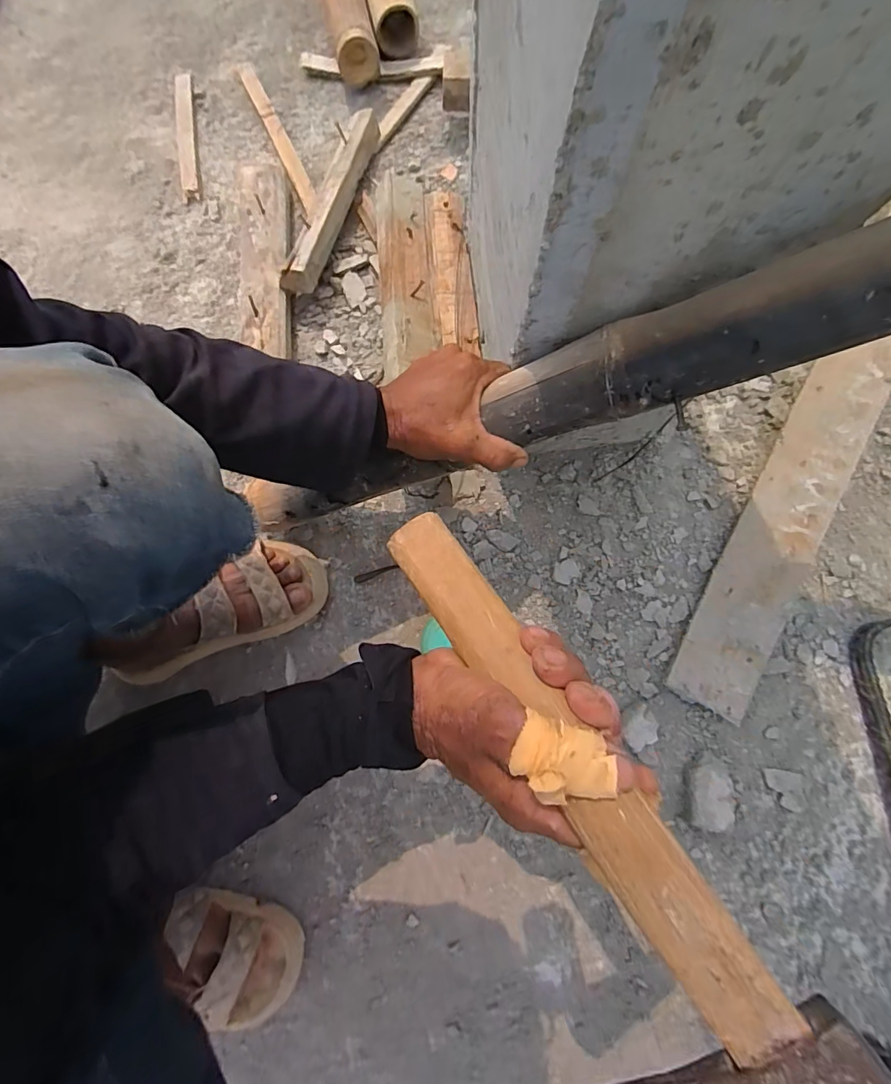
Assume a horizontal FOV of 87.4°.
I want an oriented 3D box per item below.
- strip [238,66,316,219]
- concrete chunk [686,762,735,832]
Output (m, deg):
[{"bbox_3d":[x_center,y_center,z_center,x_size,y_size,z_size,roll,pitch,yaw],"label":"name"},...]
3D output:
[{"bbox_3d":[-0.247,-0.601,0.694,0.025,0.019,0.301,-25,79,-4],"label":"strip"},{"bbox_3d":[0.277,0.268,0.497,0.042,0.035,0.061,10,79,3],"label":"concrete chunk"}]

